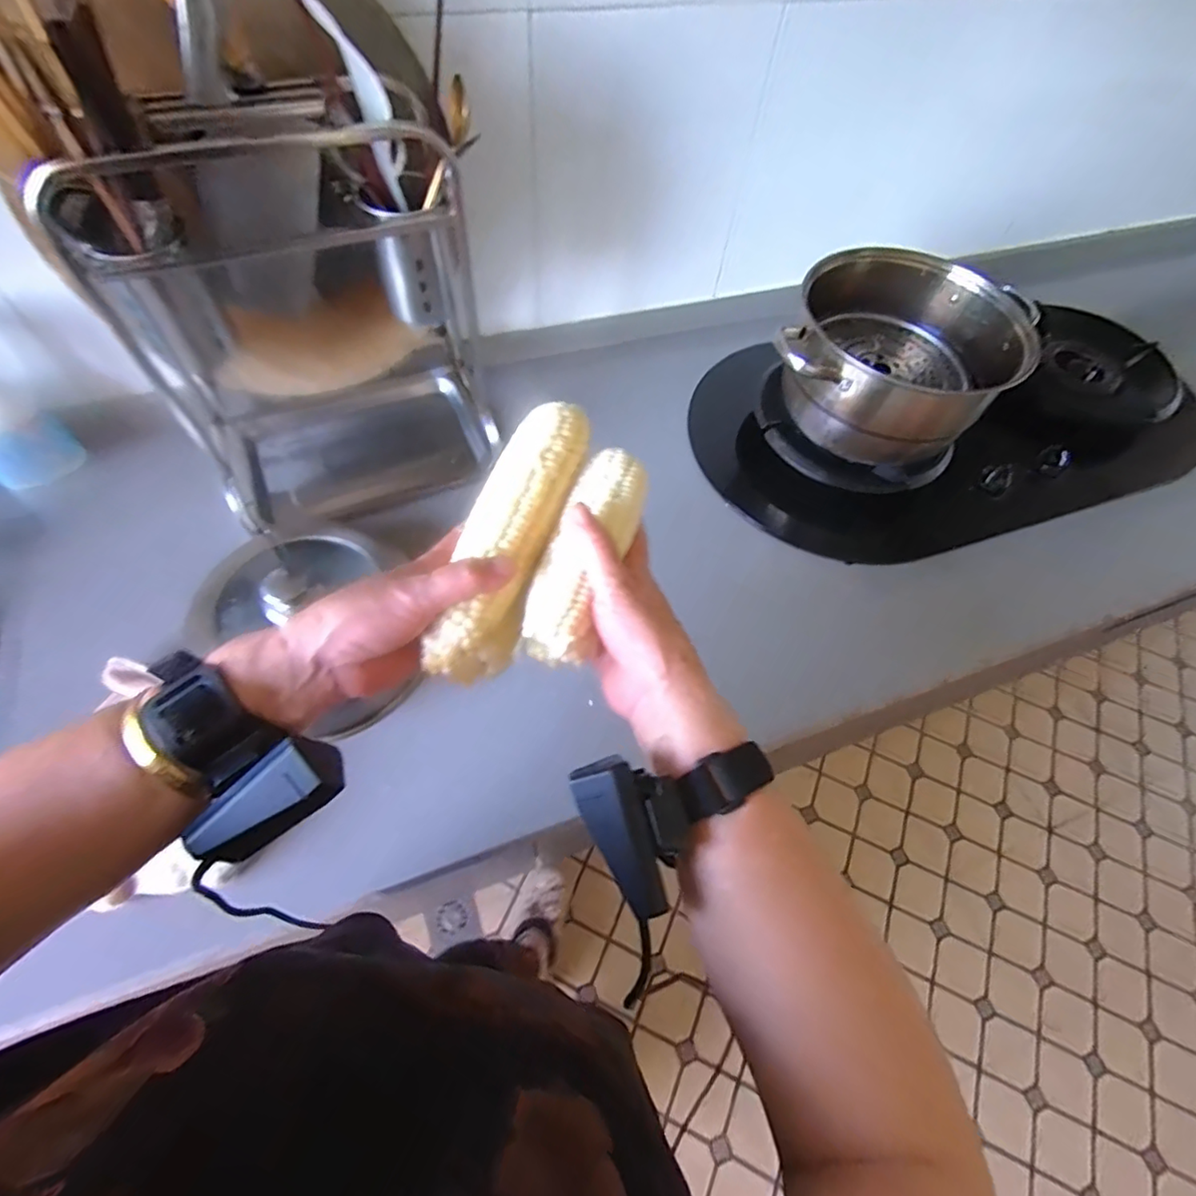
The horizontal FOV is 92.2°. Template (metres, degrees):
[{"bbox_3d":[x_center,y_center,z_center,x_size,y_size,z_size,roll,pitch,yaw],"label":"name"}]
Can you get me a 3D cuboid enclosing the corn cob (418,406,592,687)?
[{"bbox_3d":[-0.051,-0.040,0.348,0.049,0.051,0.185,17,78,9],"label":"corn cob"}]

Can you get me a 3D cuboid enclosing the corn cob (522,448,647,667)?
[{"bbox_3d":[-0.005,-0.030,0.354,0.043,0.053,0.141,19,73,10],"label":"corn cob"}]

